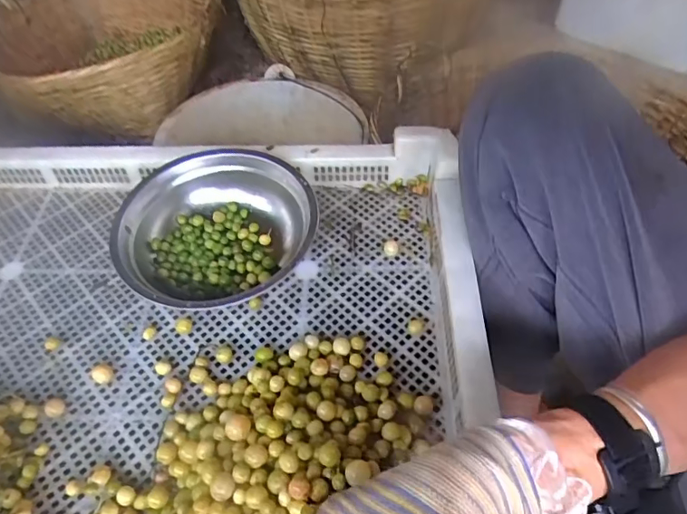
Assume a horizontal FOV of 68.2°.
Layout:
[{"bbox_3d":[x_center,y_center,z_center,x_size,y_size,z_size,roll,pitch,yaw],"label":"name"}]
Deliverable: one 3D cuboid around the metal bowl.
[{"bbox_3d":[-0.117,-0.023,0.487,0.176,0.058,0.188,-1,50,1],"label":"metal bowl"}]

